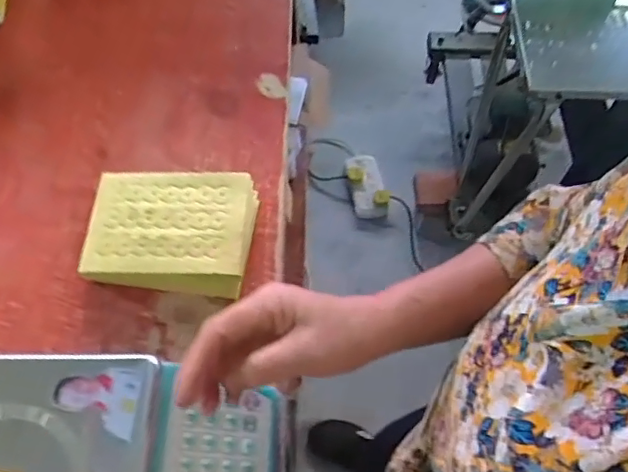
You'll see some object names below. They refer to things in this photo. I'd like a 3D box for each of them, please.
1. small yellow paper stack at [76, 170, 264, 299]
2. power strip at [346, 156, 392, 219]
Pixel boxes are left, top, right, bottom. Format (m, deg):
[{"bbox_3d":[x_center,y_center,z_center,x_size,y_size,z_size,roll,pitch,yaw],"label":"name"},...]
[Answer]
[{"bbox_3d":[-0.145,-0.004,0.592,0.171,0.046,0.130,5,62,2],"label":"small yellow paper stack"},{"bbox_3d":[0.160,-0.156,1.693,0.101,0.033,0.231,-9,62,-5],"label":"power strip"}]

